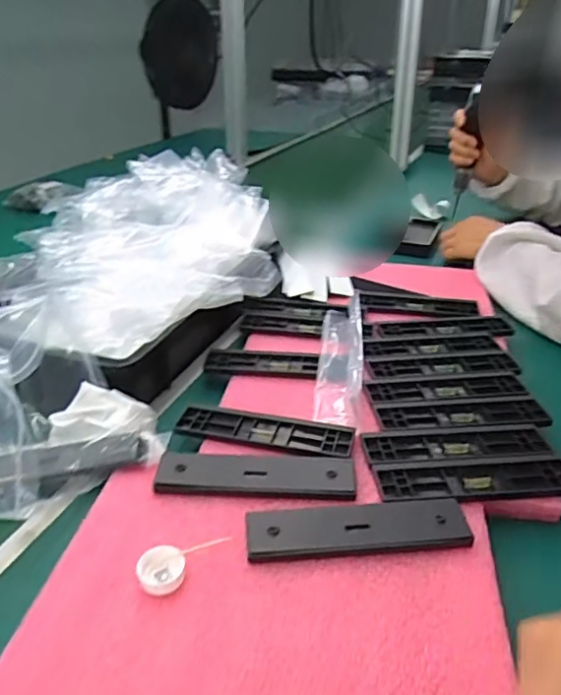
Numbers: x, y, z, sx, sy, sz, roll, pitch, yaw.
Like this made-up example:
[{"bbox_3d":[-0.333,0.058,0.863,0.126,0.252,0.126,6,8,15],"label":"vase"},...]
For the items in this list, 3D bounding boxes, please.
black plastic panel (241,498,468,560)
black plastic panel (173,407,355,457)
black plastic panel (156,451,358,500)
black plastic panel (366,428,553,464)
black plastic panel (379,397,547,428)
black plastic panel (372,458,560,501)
[{"bbox_3d":[0.055,0.128,0.418,0.157,0.011,0.048,-4,30,-4],"label":"black plastic panel"},{"bbox_3d":[-0.014,0.074,0.516,0.155,0.011,0.041,6,31,14],"label":"black plastic panel"},{"bbox_3d":[-0.019,0.099,0.464,0.155,0.011,0.047,0,30,4],"label":"black plastic panel"},{"bbox_3d":[0.152,0.082,0.496,0.157,0.006,0.045,-2,30,-1],"label":"black plastic panel"},{"bbox_3d":[0.169,0.060,0.538,0.155,0.007,0.046,-4,30,-3],"label":"black plastic panel"},{"bbox_3d":[0.156,0.102,0.460,0.155,0.005,0.045,-3,30,-1],"label":"black plastic panel"}]

